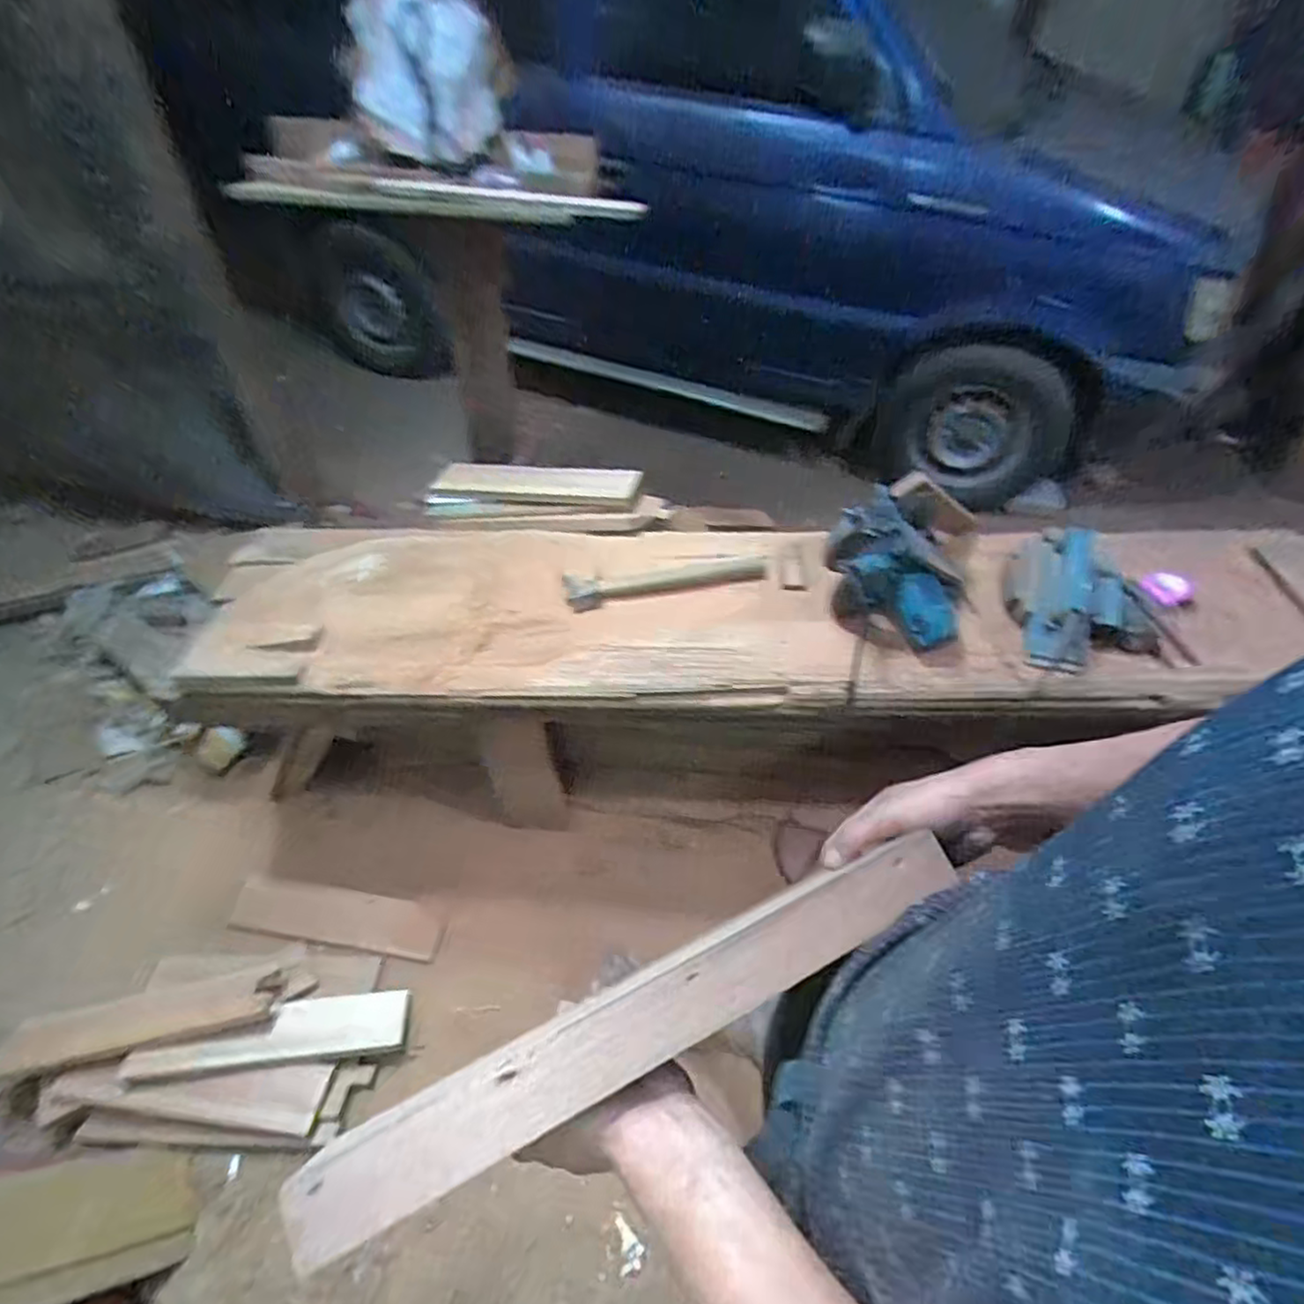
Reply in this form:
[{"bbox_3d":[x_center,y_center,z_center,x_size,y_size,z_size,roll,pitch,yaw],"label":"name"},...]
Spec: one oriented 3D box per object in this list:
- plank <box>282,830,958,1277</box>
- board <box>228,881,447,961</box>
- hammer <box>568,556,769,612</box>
[{"bbox_3d":[0.009,0.225,0.433,0.444,0.023,0.052,-21,53,-18],"label":"plank"},{"bbox_3d":[-0.654,0.553,1.424,0.426,0.018,0.111,8,49,0],"label":"board"},{"bbox_3d":[0.029,-0.123,1.191,0.354,0.029,0.073,-9,51,-8],"label":"hammer"}]

